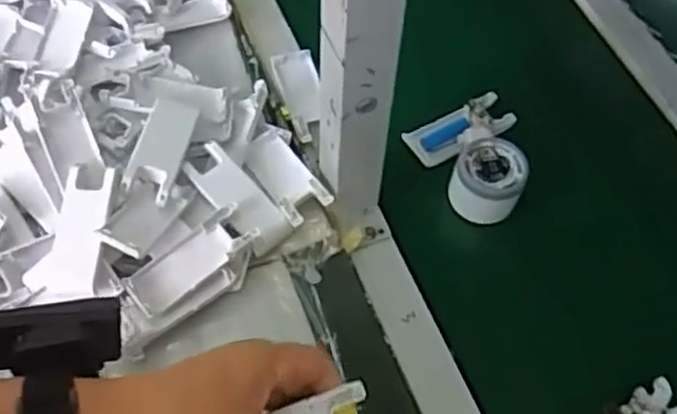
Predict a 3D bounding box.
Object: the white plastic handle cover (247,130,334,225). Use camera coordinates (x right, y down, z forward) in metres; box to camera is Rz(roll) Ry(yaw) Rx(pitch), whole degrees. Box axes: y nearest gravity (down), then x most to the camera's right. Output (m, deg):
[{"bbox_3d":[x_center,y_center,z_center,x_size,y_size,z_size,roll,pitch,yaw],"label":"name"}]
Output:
[{"bbox_3d":[-0.044,-0.026,0.603,0.039,0.016,0.100,-25,49,-16],"label":"white plastic handle cover"}]

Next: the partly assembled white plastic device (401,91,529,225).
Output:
[{"bbox_3d":[0.132,-0.051,0.633,0.102,0.051,0.122,-23,63,-15],"label":"partly assembled white plastic device"}]

